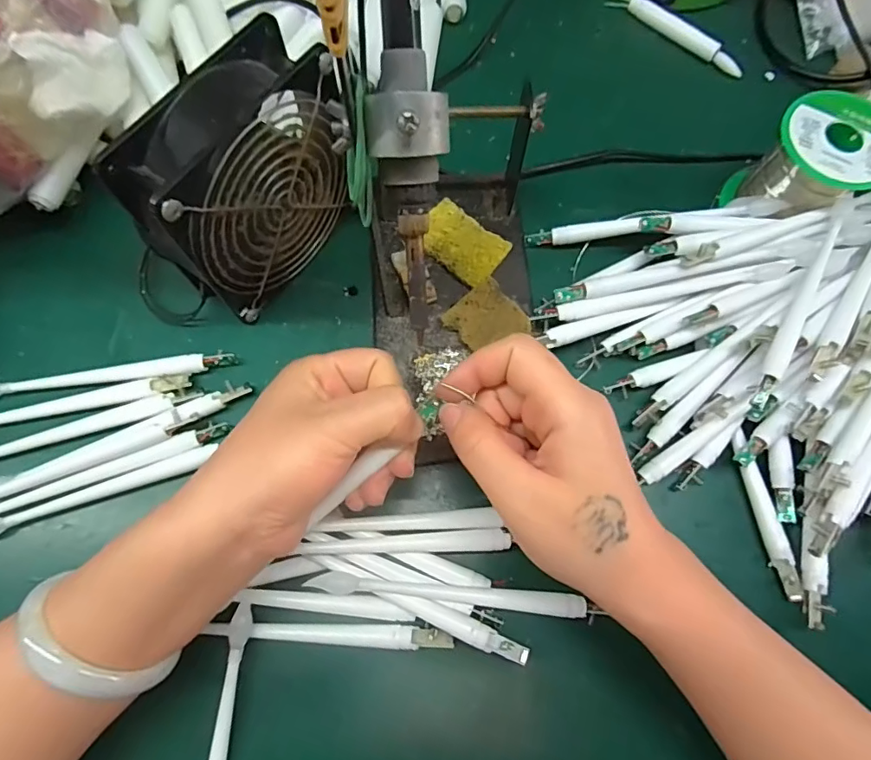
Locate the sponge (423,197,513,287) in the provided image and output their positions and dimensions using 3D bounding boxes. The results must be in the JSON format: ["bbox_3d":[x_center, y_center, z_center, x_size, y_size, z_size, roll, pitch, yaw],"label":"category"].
[{"bbox_3d":[0.016,-0.089,0.323,0.056,0.006,0.038,38,76,9],"label":"sponge"}]

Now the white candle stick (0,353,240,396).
[{"bbox_3d":[-0.200,-0.002,0.301,0.154,0.009,0.012,-8,74,-4],"label":"white candle stick"}]

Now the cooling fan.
[{"bbox_3d":[-0.100,-0.101,0.281,0.044,0.127,0.122,37,76,9],"label":"cooling fan"}]

